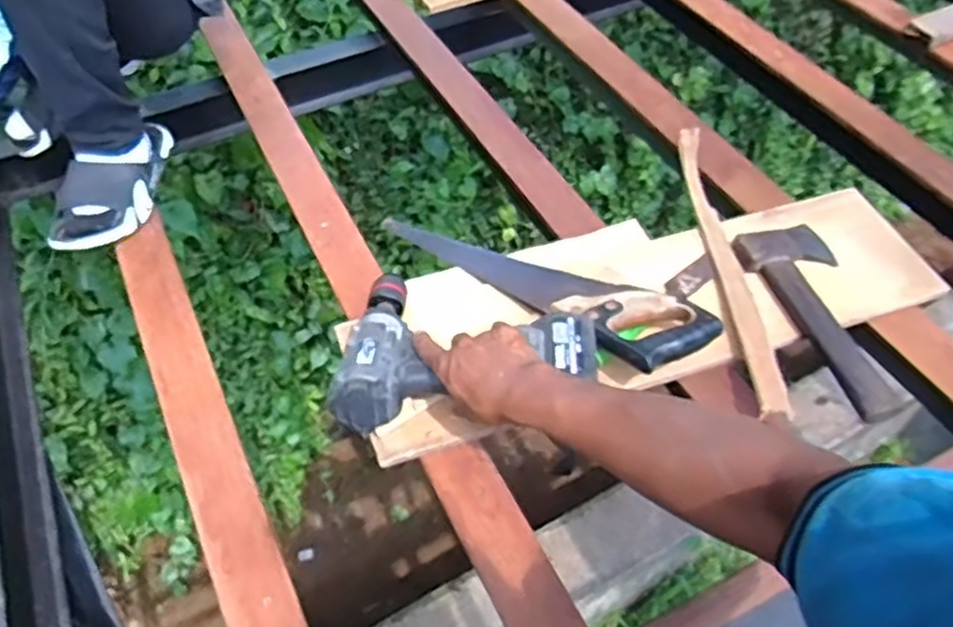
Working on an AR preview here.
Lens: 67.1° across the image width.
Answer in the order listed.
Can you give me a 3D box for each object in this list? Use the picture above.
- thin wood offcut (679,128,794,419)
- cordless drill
[{"bbox_3d":[0.307,-0.077,0.896,0.036,0.027,0.482,-2,52,0],"label":"thin wood offcut"},{"bbox_3d":[-0.005,0.031,0.736,0.248,0.067,0.206,5,52,6],"label":"cordless drill"}]

